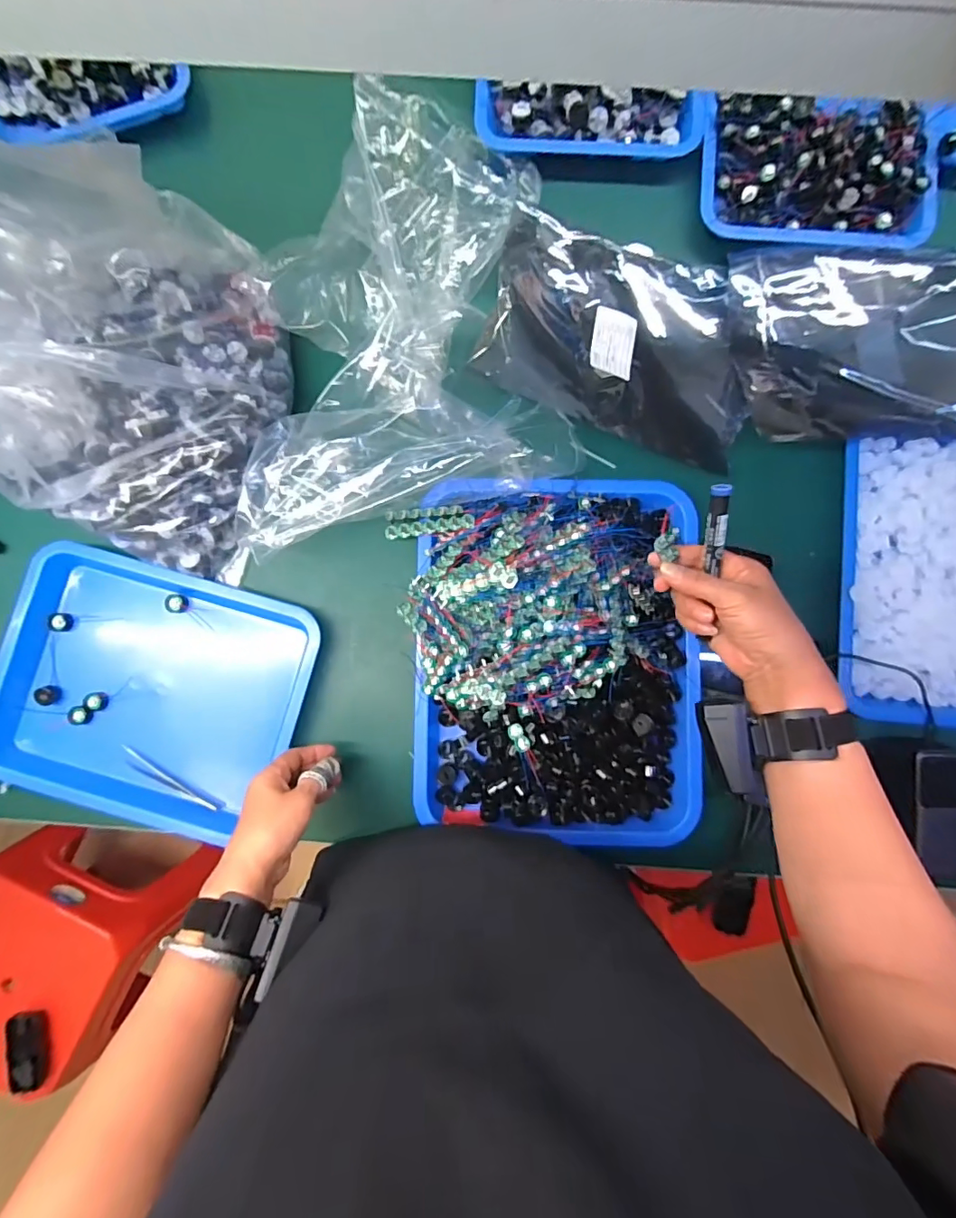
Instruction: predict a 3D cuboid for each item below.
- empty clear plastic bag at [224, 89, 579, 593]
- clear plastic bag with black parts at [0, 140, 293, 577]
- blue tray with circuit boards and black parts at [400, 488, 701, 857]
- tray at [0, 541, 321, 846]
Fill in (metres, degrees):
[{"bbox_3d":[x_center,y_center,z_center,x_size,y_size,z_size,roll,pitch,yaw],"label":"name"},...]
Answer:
[{"bbox_3d":[-0.095,-0.321,0.551,0.345,0.096,0.505,-9,87,0],"label":"empty clear plastic bag"},{"bbox_3d":[-0.362,-0.239,0.444,0.289,0.289,0.339,17,87,1],"label":"clear plastic bag with black parts"},{"bbox_3d":[0.080,0.053,0.523,0.310,0.083,0.380,-1,87,0],"label":"blue tray with circuit boards and black parts"},{"bbox_3d":[-0.359,0.090,0.562,0.334,0.034,0.267,17,87,1],"label":"tray"}]

